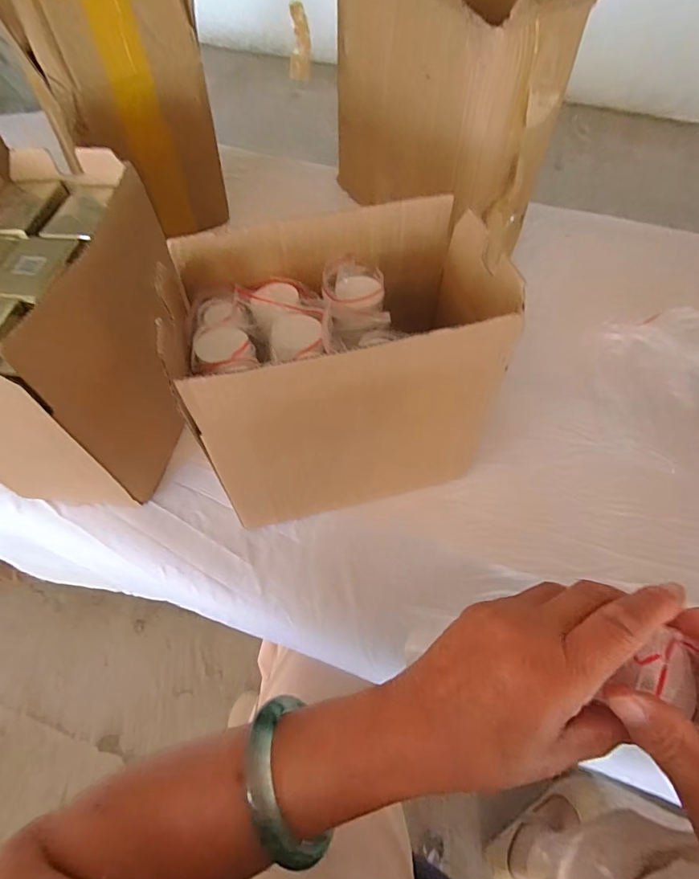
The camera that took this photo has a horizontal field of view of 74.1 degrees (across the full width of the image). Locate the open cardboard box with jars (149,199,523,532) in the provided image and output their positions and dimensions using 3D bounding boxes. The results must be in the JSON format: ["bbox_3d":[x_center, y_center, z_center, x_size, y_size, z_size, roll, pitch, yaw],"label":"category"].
[{"bbox_3d":[-0.010,-0.046,0.407,0.230,0.230,0.146,-11,56,-9],"label":"open cardboard box with jars"}]

